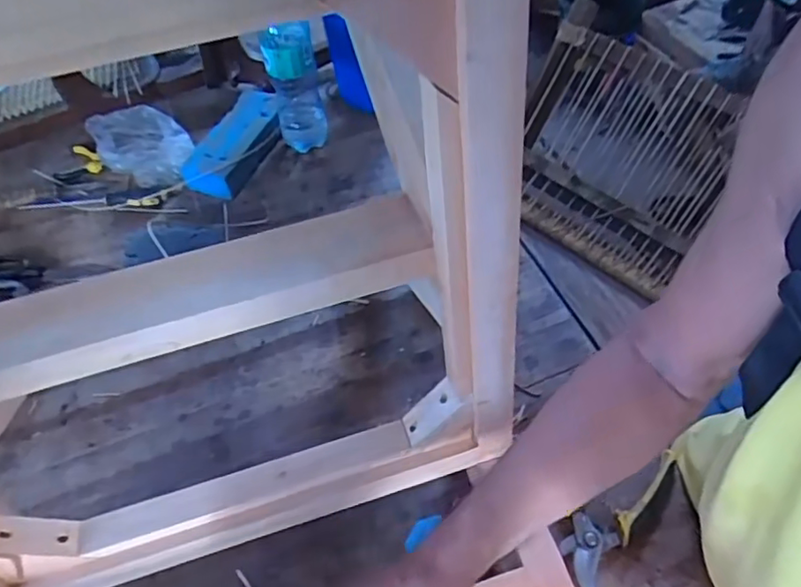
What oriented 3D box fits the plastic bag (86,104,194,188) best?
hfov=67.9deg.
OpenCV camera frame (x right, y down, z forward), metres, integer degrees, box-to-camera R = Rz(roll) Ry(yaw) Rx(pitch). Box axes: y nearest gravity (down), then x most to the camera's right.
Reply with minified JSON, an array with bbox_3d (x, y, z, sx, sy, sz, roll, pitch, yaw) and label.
[{"bbox_3d":[-0.420,-0.242,0.968,0.140,0.096,0.085,11,56,12],"label":"plastic bag"}]

